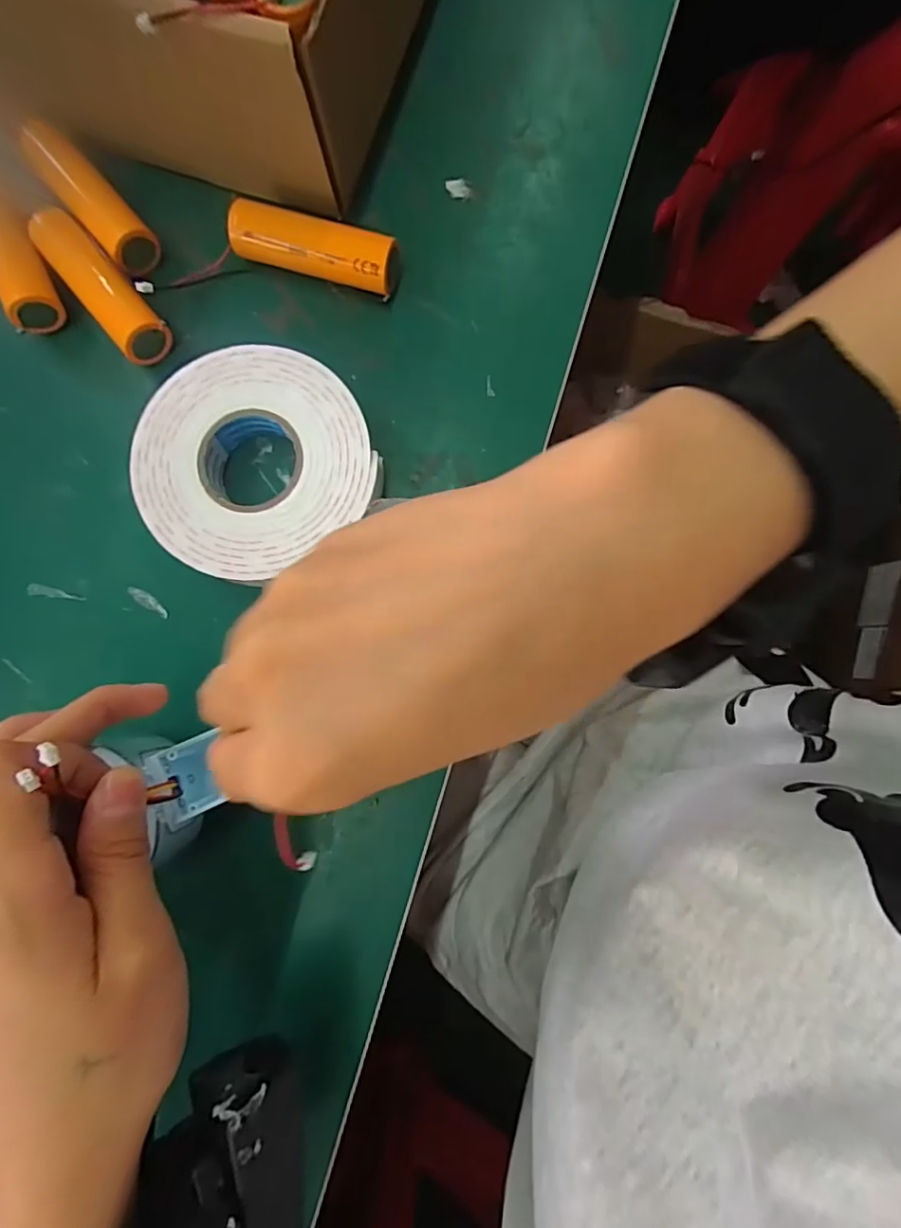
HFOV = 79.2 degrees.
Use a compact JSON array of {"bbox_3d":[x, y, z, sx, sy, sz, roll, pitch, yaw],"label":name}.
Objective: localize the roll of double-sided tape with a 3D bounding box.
[{"bbox_3d":[-0.083,-0.065,0.232,0.092,0.018,0.094,0,84,1],"label":"roll of double-sided tape"}]

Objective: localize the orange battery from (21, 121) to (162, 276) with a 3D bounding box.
[{"bbox_3d":[-0.159,-0.183,0.241,0.020,0.019,0.070,-42,84,-3],"label":"orange battery"}]

